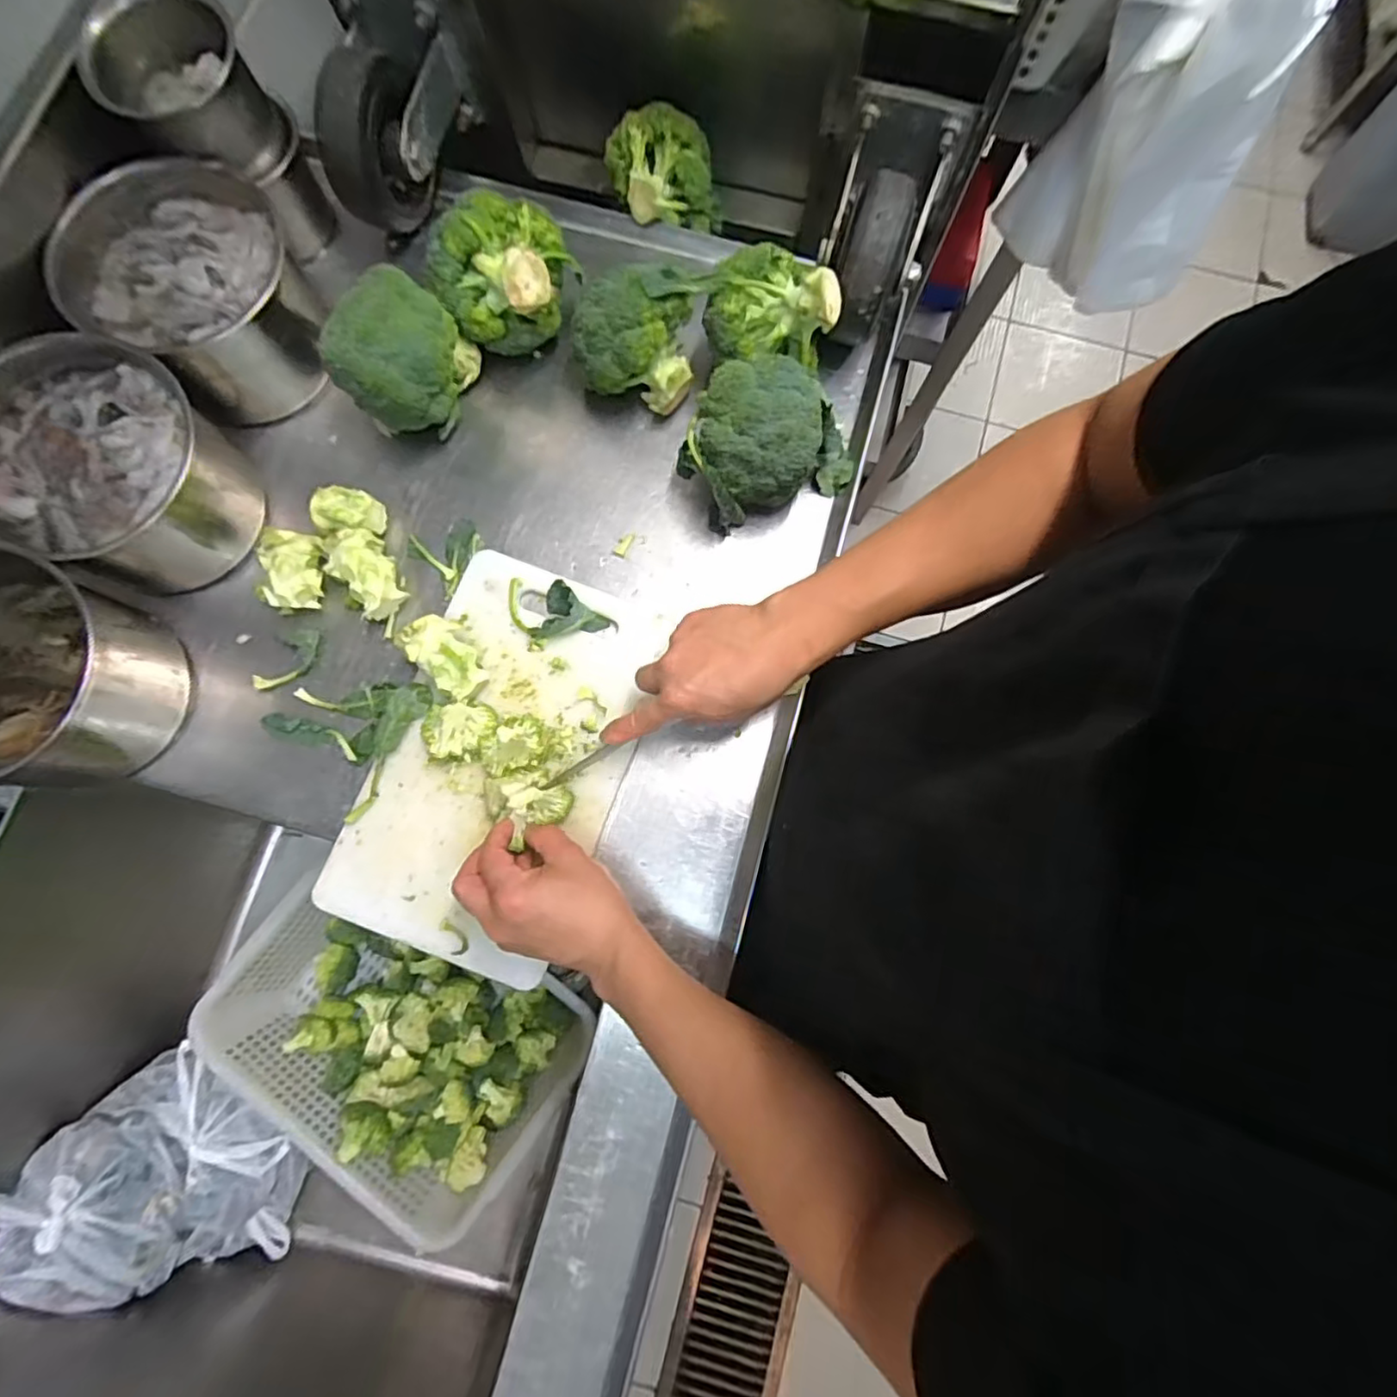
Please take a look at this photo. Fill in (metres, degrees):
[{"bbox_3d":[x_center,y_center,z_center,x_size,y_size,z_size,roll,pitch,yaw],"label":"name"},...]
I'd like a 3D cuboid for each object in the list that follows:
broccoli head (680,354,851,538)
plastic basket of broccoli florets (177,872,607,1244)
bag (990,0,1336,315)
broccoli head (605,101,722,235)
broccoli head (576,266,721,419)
[{"bbox_3d":[0.061,-0.225,0.557,0.148,0.101,0.100,-25,80,-6],"label":"broccoli head"},{"bbox_3d":[-0.362,0.405,0.773,0.402,0.116,0.259,34,80,6],"label":"plastic basket of broccoli florets"},{"bbox_3d":[0.441,-0.538,0.563,0.117,0.352,0.172,-34,81,-8],"label":"bag"},{"bbox_3d":[-0.032,-0.510,0.621,0.106,0.082,0.076,-6,79,-2],"label":"broccoli head"},{"bbox_3d":[-0.052,-0.312,0.566,0.106,0.111,0.092,19,79,3],"label":"broccoli head"}]

